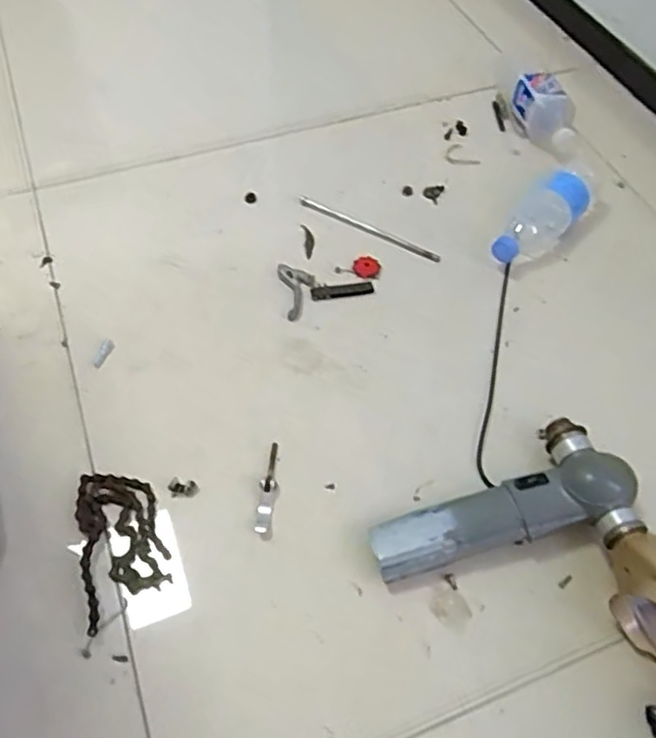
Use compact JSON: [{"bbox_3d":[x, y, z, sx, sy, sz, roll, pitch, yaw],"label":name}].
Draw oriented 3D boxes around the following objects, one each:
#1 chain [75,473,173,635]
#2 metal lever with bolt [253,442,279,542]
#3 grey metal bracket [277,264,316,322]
[{"bbox_3d":[-0.199,0.161,0.622,0.076,0.011,0.144,-16,58,-13],"label":"chain"},{"bbox_3d":[-0.060,0.121,0.659,0.017,0.009,0.104,4,55,0],"label":"metal lever with bolt"},{"bbox_3d":[-0.036,-0.094,0.807,0.043,0.013,0.085,-6,56,-7],"label":"grey metal bracket"}]

